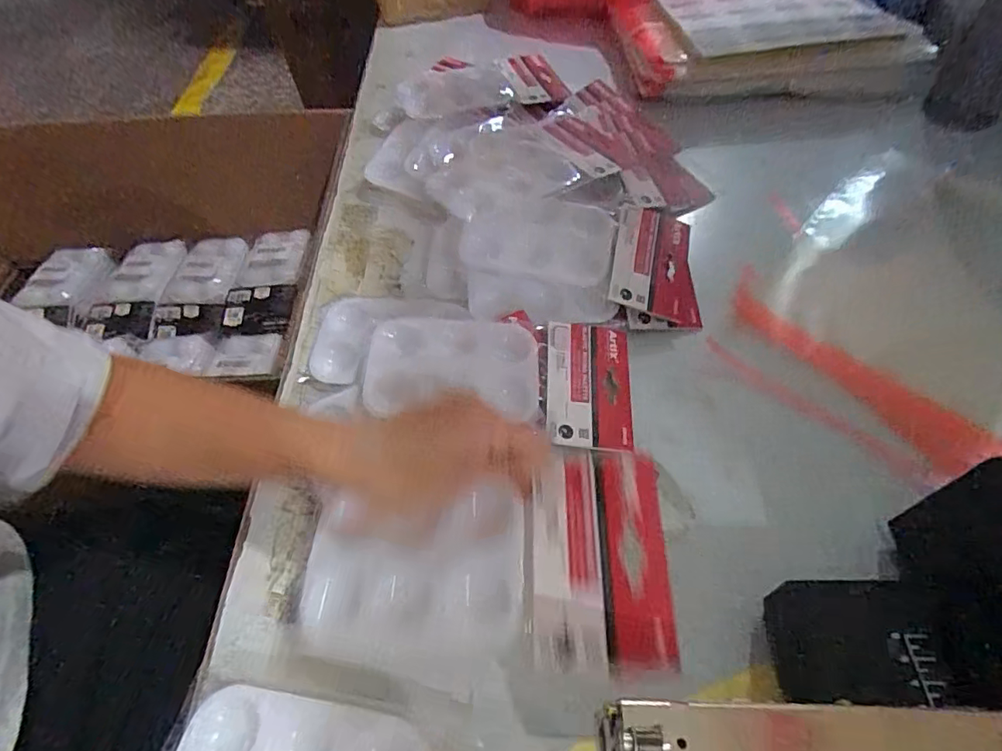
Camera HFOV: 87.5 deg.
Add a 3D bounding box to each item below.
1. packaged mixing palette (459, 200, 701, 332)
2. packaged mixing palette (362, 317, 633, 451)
[{"bbox_3d":[0.068,-0.095,0.445,0.196,0.026,0.113,2,79,-2],"label":"packaged mixing palette"},{"bbox_3d":[0.001,-0.003,0.383,0.192,0.021,0.094,8,54,-5],"label":"packaged mixing palette"}]

